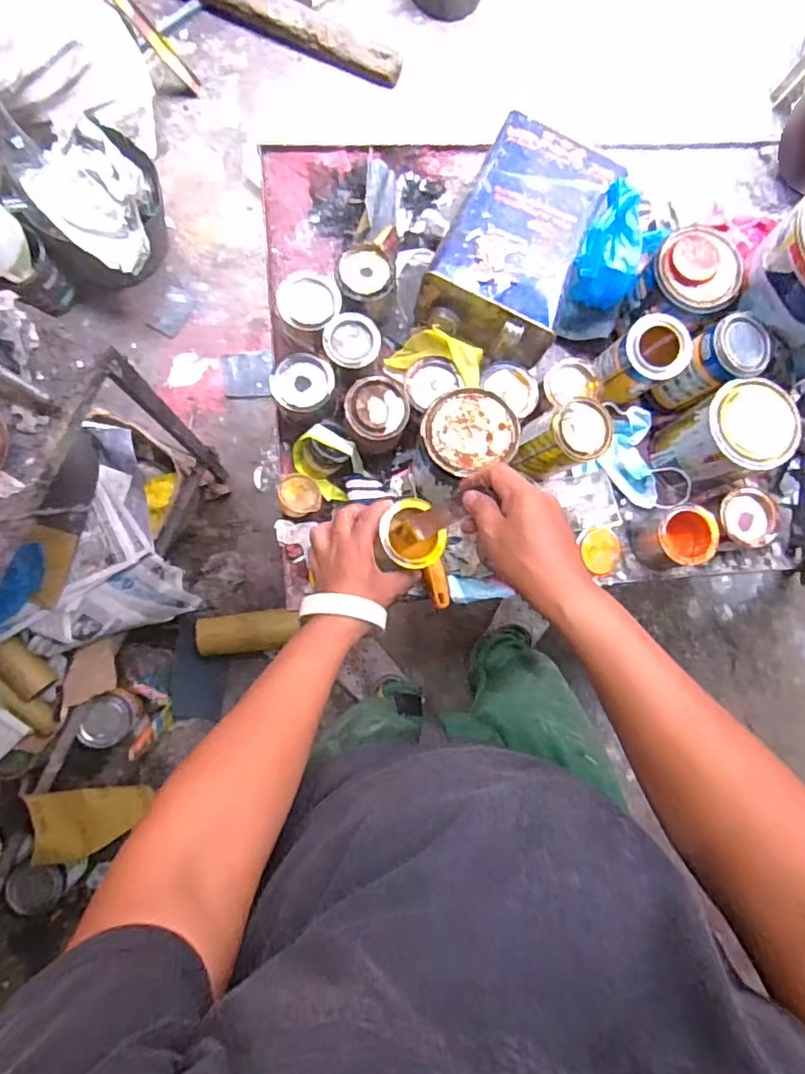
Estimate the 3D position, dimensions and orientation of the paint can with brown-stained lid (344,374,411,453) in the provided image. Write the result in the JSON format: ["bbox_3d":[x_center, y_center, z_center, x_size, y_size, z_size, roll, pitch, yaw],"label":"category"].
[{"bbox_3d":[-0.032,-0.145,0.698,0.072,0.068,0.073,0,85,-4],"label":"paint can with brown-stained lid"}]

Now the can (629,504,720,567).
[{"bbox_3d":[0.340,0.001,0.720,0.075,0.067,0.071,0,85,-4],"label":"can"}]

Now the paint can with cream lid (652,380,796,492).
[{"bbox_3d":[0.386,-0.118,0.708,0.101,0.131,0.101,0,85,-4],"label":"paint can with cream lid"}]

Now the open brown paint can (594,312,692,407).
[{"bbox_3d":[0.280,-0.209,0.687,0.076,0.089,0.070,-30,88,-6],"label":"open brown paint can"}]

